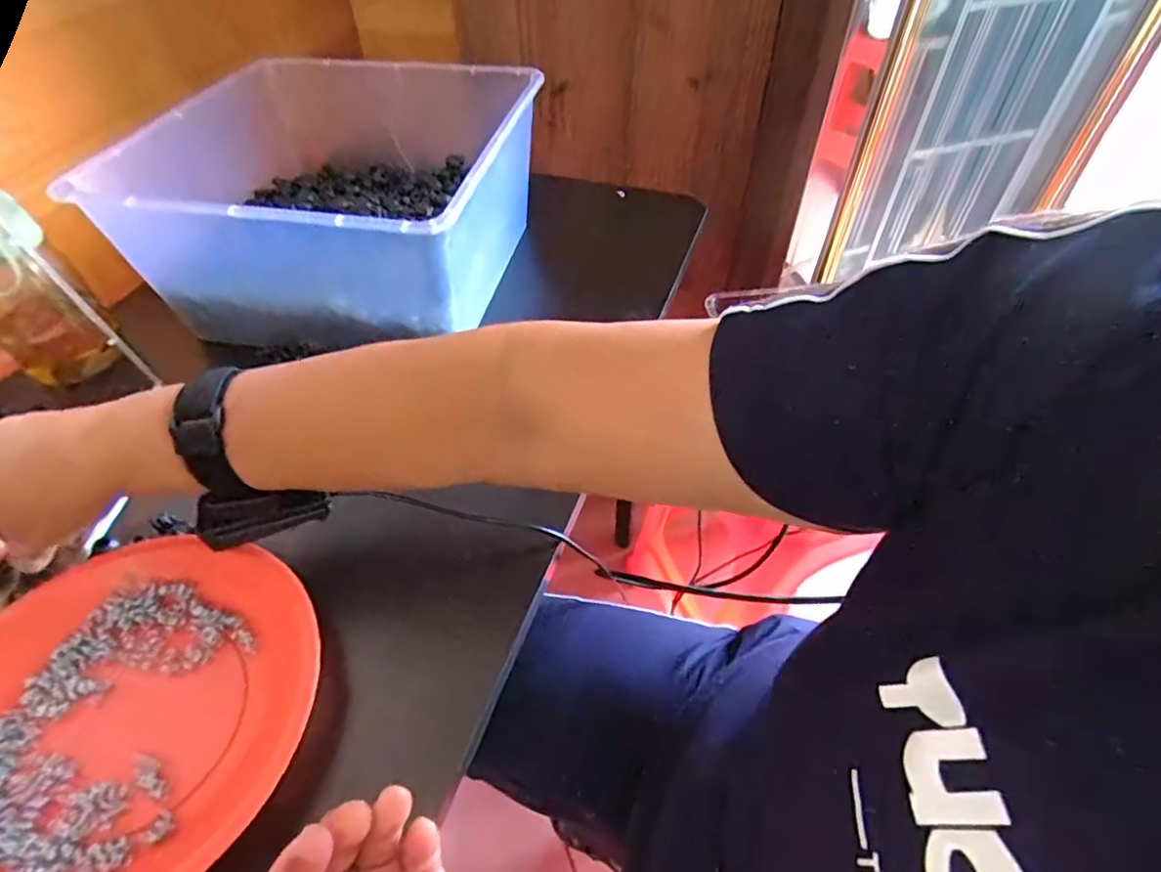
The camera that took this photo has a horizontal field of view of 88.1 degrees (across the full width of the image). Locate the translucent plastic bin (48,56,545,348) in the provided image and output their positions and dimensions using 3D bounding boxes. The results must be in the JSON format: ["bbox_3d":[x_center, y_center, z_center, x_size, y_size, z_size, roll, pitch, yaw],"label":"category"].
[{"bbox_3d":[-0.208,-0.218,0.544,0.290,0.131,0.311,4,48,5],"label":"translucent plastic bin"}]

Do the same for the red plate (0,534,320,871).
[{"bbox_3d":[-0.239,0.146,0.312,0.188,0.030,0.187,0,48,0],"label":"red plate"}]

